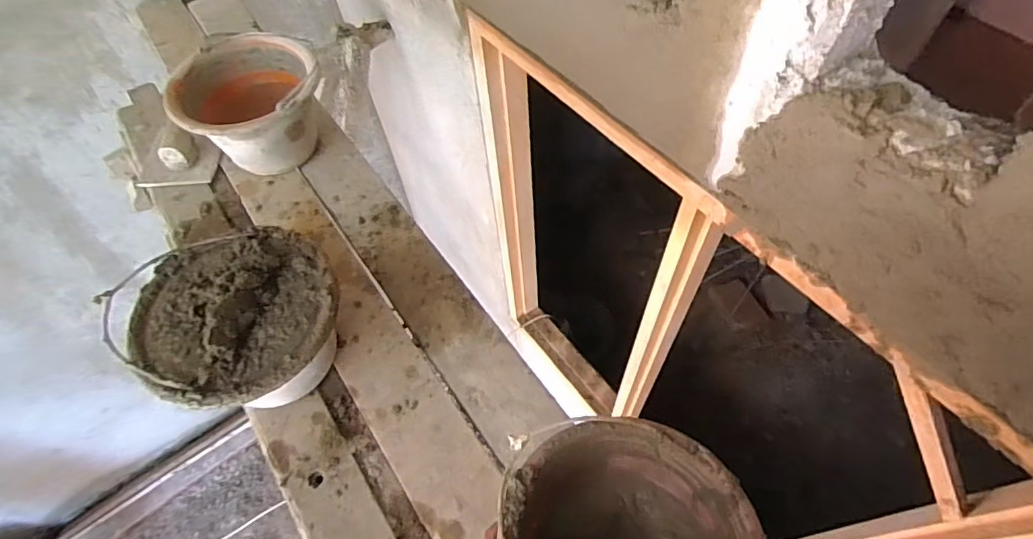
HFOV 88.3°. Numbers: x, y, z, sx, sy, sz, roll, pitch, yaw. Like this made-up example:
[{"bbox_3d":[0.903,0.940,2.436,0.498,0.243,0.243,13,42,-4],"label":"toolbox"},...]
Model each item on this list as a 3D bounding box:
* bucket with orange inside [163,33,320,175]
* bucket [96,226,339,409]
[{"bbox_3d":[-0.480,-0.296,1.019,0.258,0.177,0.261,-2,58,3],"label":"bucket with orange inside"},{"bbox_3d":[-0.368,0.077,0.721,0.300,0.190,0.241,14,60,12],"label":"bucket"}]

